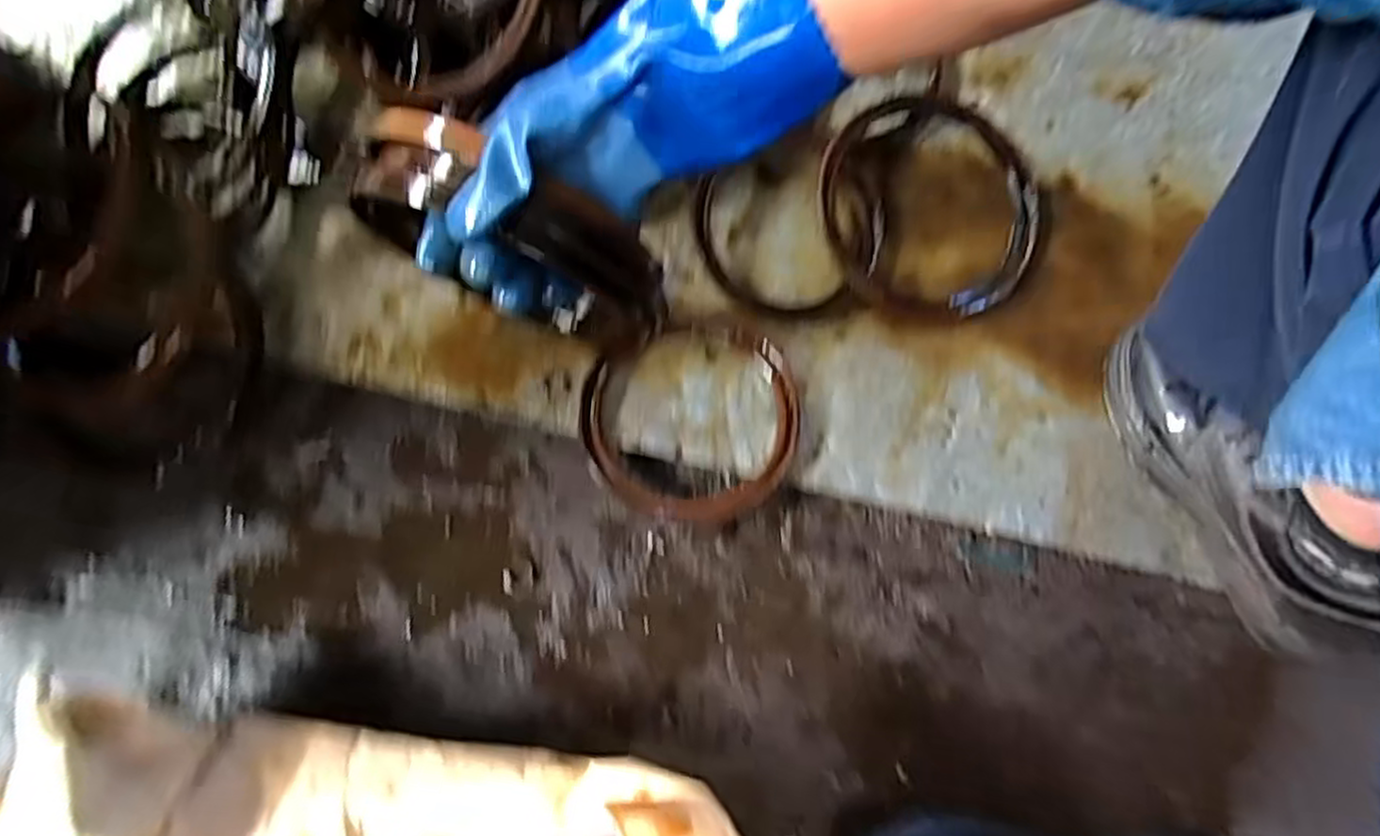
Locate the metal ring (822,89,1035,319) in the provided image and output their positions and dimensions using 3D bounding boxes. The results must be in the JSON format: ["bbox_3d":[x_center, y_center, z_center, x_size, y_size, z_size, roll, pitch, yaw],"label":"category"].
[{"bbox_3d":[0.199,-0.176,0.603,0.190,0.038,0.191,0,79,0],"label":"metal ring"}]

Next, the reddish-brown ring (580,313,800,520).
[{"bbox_3d":[0.002,-0.001,0.557,0.164,0.030,0.155,0,79,0],"label":"reddish-brown ring"}]

